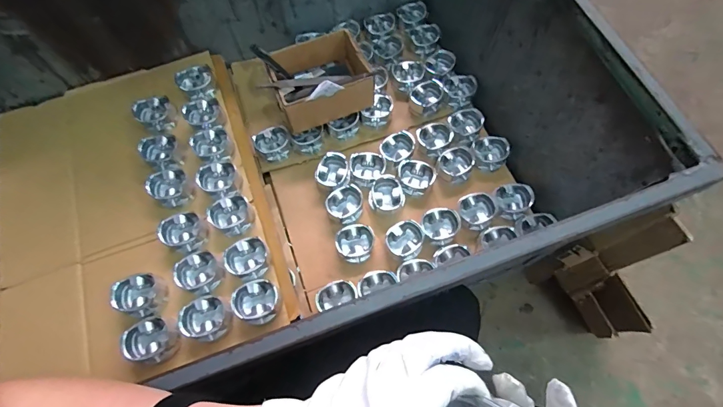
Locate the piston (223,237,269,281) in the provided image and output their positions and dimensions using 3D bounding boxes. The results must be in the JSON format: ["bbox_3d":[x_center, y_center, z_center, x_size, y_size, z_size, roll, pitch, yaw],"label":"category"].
[{"bbox_3d":[-0.203,0.102,0.688,0.071,0.050,0.074,-1,67,2],"label":"piston"}]

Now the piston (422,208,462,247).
[{"bbox_3d":[0.159,0.044,0.766,0.070,0.044,0.072,-1,67,2],"label":"piston"}]

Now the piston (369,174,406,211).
[{"bbox_3d":[0.054,-0.019,0.799,0.073,0.061,0.070,-1,67,2],"label":"piston"}]

